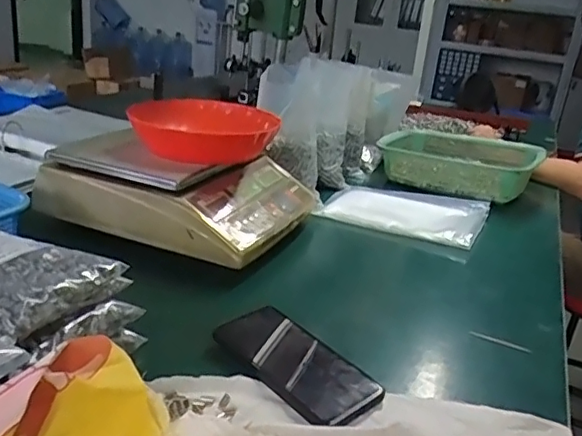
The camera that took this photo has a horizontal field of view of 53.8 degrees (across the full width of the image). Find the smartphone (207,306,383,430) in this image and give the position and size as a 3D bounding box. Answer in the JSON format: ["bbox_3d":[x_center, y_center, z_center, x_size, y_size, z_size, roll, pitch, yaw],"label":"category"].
[{"bbox_3d":[0.002,0.130,0.528,0.073,0.010,0.159,-23,38,-35],"label":"smartphone"}]

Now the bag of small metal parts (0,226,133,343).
[{"bbox_3d":[-0.245,0.039,0.476,0.157,0.024,0.134,13,22,15],"label":"bag of small metal parts"}]

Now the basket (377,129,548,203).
[{"bbox_3d":[0.325,-0.104,1.127,0.291,0.087,0.239,16,23,21],"label":"basket"}]

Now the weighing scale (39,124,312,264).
[{"bbox_3d":[-0.153,-0.050,0.843,0.312,0.113,0.312,14,22,18],"label":"weighing scale"}]

